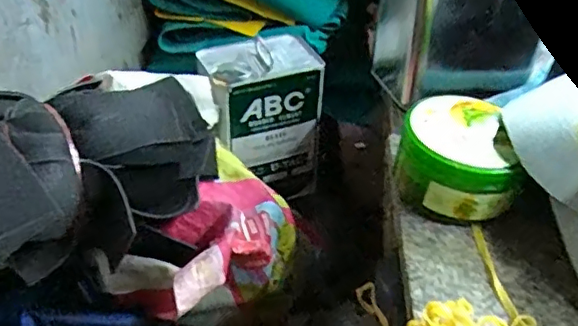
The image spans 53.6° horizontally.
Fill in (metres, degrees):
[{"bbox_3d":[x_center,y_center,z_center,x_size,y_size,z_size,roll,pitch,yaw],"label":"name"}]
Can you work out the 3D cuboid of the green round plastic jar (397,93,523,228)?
[{"bbox_3d":[0.139,-0.004,0.469,0.094,0.063,0.090,1,38,0],"label":"green round plastic jar"}]

